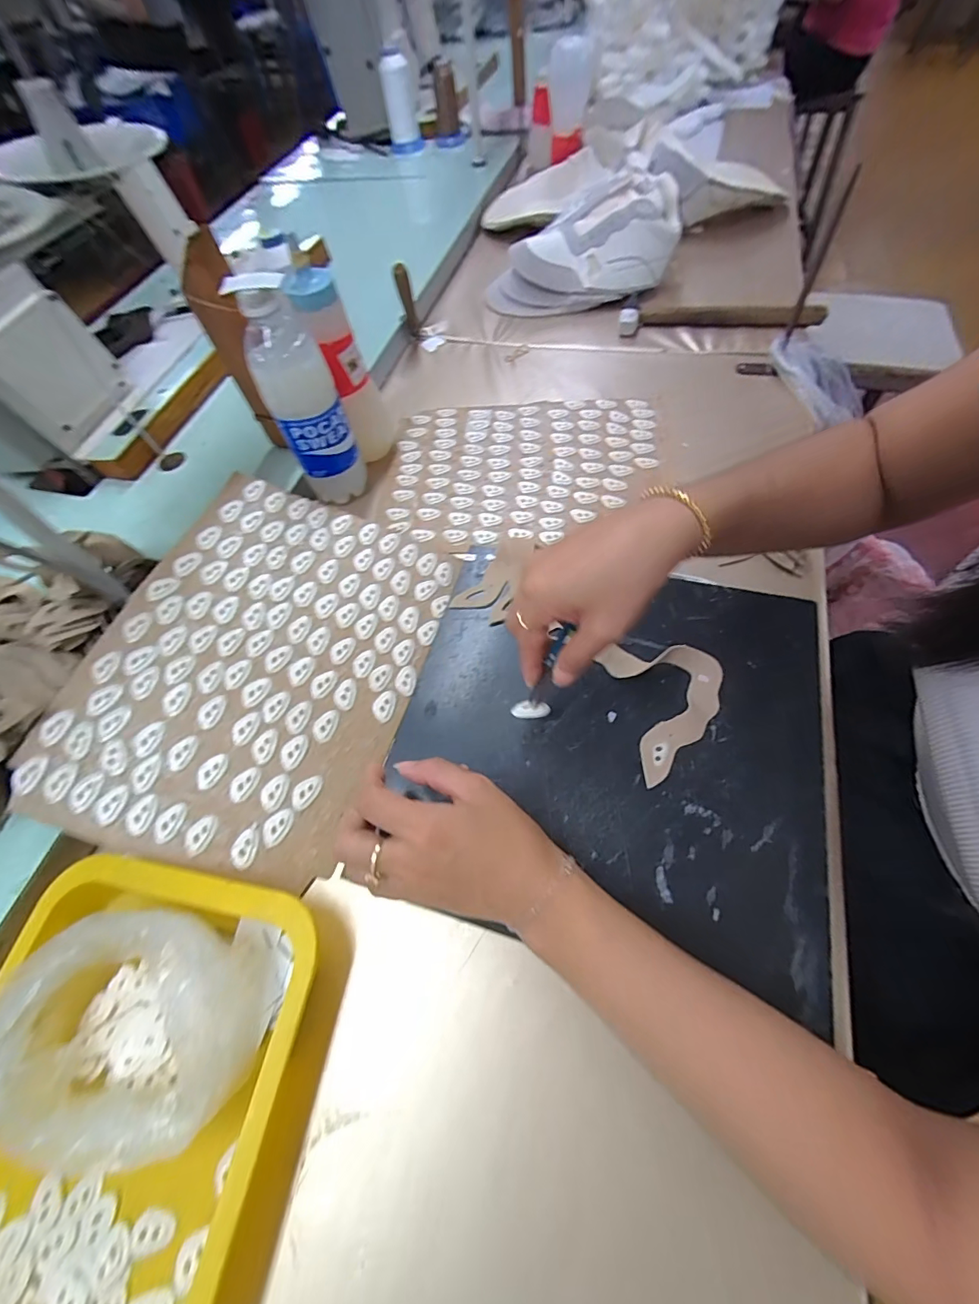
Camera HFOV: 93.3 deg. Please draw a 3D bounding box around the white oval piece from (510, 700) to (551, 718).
[{"bbox_3d":[0.029,0.041,0.328,0.028,0.004,0.014,-2,61,18],"label":"white oval piece"}]

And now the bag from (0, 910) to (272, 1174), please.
[{"bbox_3d":[-0.212,0.218,0.272,0.138,0.057,0.109,-2,61,4],"label":"bag"}]

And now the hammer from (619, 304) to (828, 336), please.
[{"bbox_3d":[0.288,-0.444,0.616,0.223,0.036,0.047,10,63,10],"label":"hammer"}]

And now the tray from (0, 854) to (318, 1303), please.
[{"bbox_3d":[-0.221,0.258,0.256,0.203,0.055,0.251,7,62,9],"label":"tray"}]

